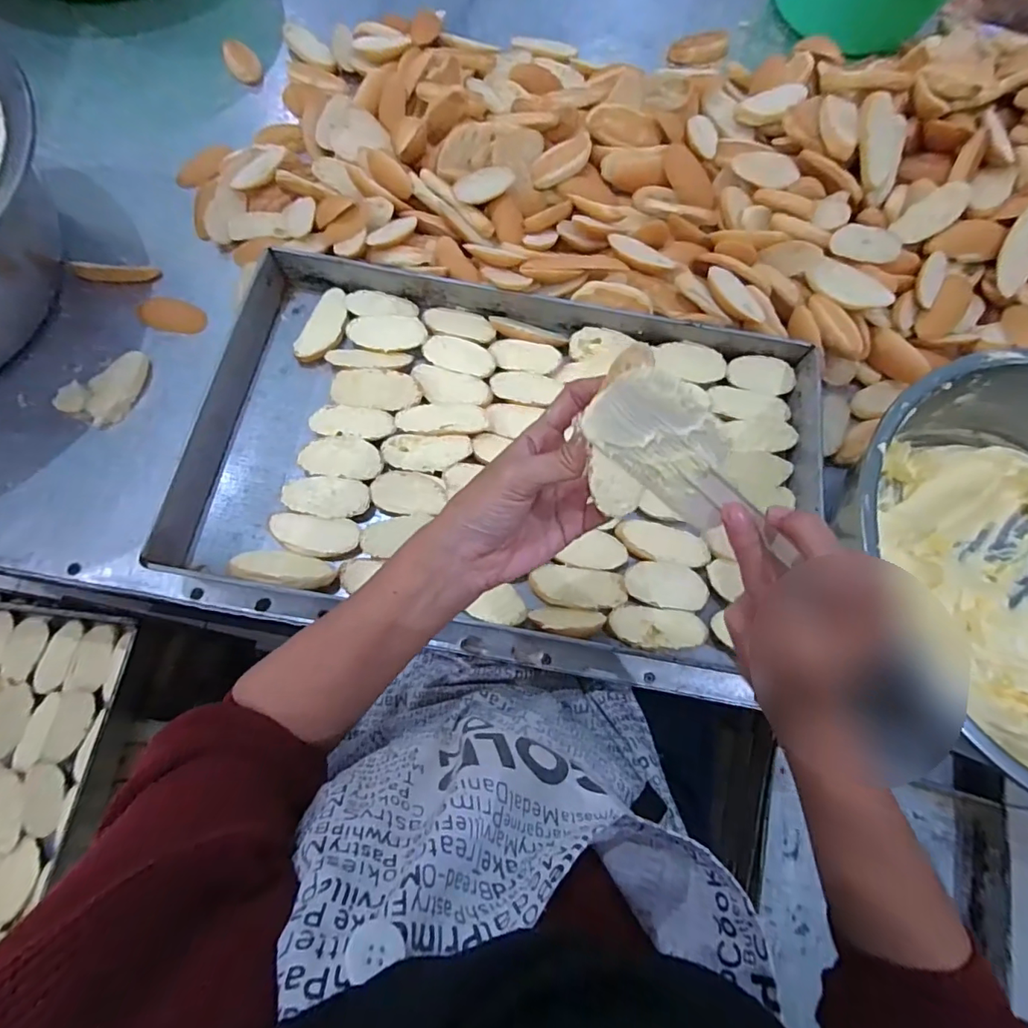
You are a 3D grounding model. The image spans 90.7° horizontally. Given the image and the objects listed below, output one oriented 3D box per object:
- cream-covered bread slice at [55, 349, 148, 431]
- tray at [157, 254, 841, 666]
[{"bbox_3d":[-0.441,-0.140,0.552,0.067,0.014,0.092,24,73,3],"label":"cream-covered bread slice"},{"bbox_3d":[0.002,-0.062,0.531,0.619,0.048,0.361,10,73,2],"label":"tray"}]

